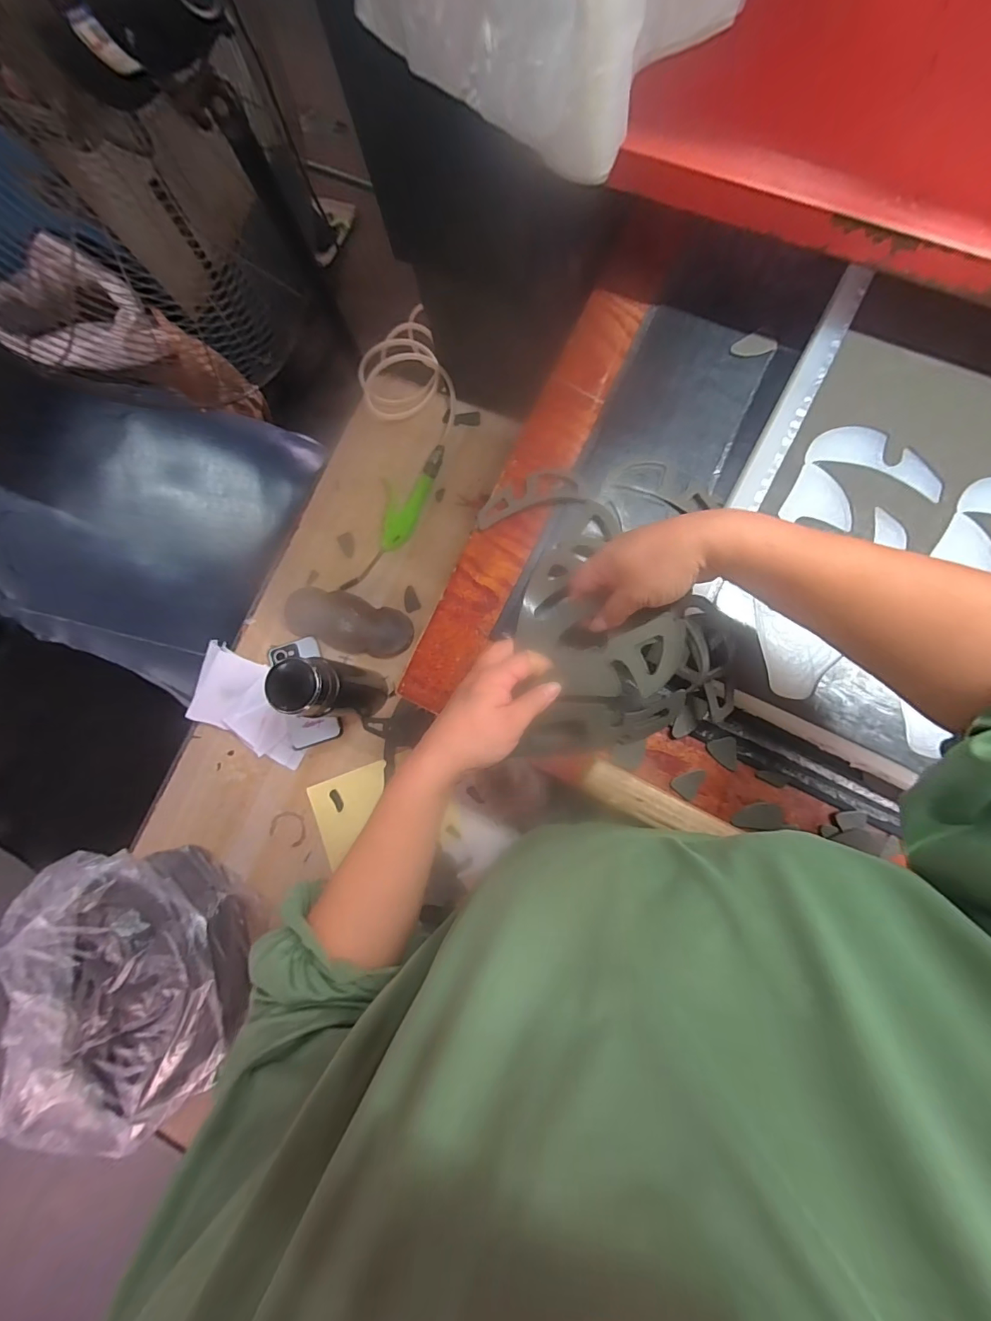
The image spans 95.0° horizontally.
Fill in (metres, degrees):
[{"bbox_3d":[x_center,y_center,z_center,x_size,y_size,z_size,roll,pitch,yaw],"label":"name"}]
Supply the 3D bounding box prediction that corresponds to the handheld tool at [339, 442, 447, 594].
[{"bbox_3d":[-0.163,-0.229,0.722,0.073,0.023,0.263,23,82,3],"label":"handheld tool"}]

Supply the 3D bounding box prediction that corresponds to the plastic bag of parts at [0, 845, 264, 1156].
[{"bbox_3d":[-0.486,0.429,0.614,0.280,0.125,0.352,-27,82,-4],"label":"plastic bag of parts"}]

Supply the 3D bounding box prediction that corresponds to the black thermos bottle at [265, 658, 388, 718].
[{"bbox_3d":[-0.215,0.035,0.608,0.071,0.226,0.076,0,81,0],"label":"black thermos bottle"}]

